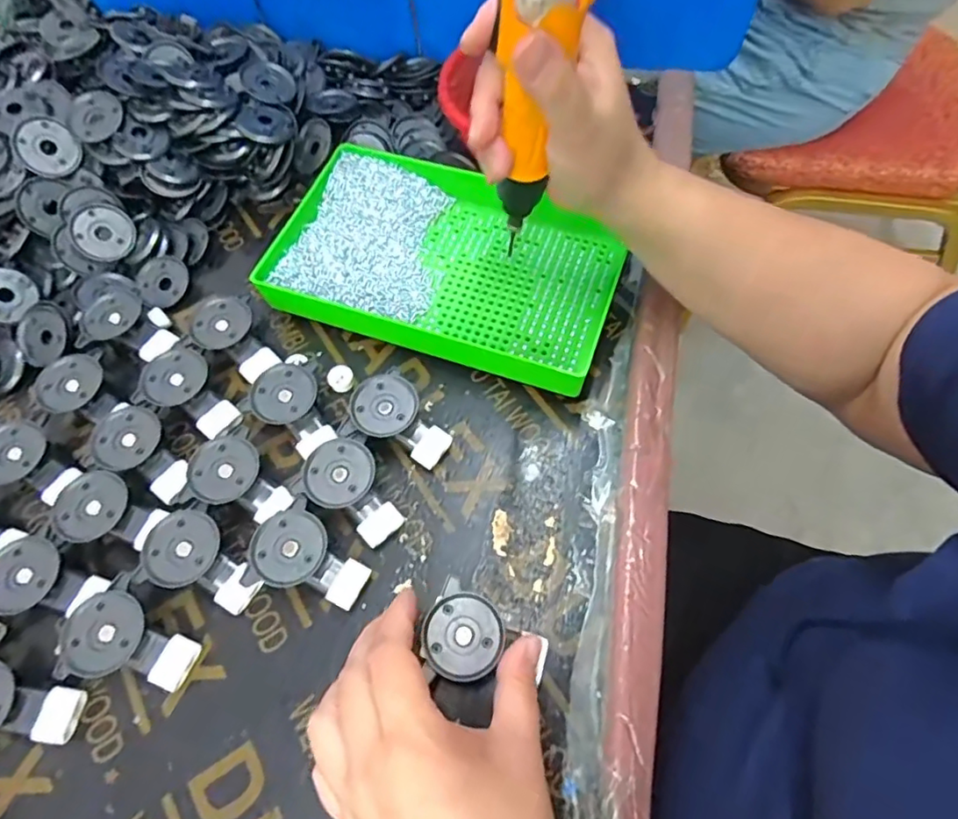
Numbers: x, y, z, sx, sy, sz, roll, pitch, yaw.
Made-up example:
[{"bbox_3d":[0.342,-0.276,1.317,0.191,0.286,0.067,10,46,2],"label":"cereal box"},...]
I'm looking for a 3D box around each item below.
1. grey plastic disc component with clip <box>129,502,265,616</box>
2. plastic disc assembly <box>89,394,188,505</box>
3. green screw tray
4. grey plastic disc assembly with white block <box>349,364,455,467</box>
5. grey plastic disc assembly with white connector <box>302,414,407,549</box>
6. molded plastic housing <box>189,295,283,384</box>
[{"bbox_3d":[-0.162,0.089,0.342,0.065,0.029,0.048,17,65,11],"label":"grey plastic disc component with clip"},{"bbox_3d":[-0.218,0.028,0.375,0.067,0.022,0.043,37,71,19],"label":"plastic disc assembly"},{"bbox_3d":[-0.024,-0.109,0.432,0.244,0.041,0.155,17,65,11],"label":"green screw tray"},{"bbox_3d":[-0.052,0.009,0.374,0.042,0.034,0.063,-39,67,-15],"label":"grey plastic disc assembly with white block"},{"bbox_3d":[-0.074,0.047,0.359,0.065,0.030,0.048,37,71,19],"label":"grey plastic disc assembly with white connector"},{"bbox_3d":[-0.176,-0.047,0.413,0.045,0.029,0.067,-28,65,-10],"label":"molded plastic housing"}]

